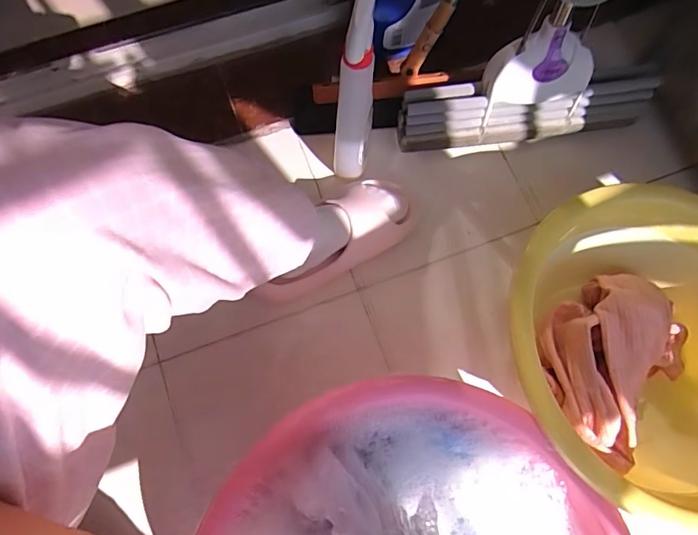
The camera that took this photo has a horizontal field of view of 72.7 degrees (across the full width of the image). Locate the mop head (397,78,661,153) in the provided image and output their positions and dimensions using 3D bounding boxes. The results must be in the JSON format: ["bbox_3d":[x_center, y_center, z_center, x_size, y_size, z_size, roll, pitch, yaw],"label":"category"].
[{"bbox_3d":[0.264,-0.231,0.728,0.373,0.101,0.061,-3,74,-1],"label":"mop head"}]

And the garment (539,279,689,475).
[{"bbox_3d":[0.335,0.113,0.598,0.166,0.100,0.248,44,79,11],"label":"garment"}]

